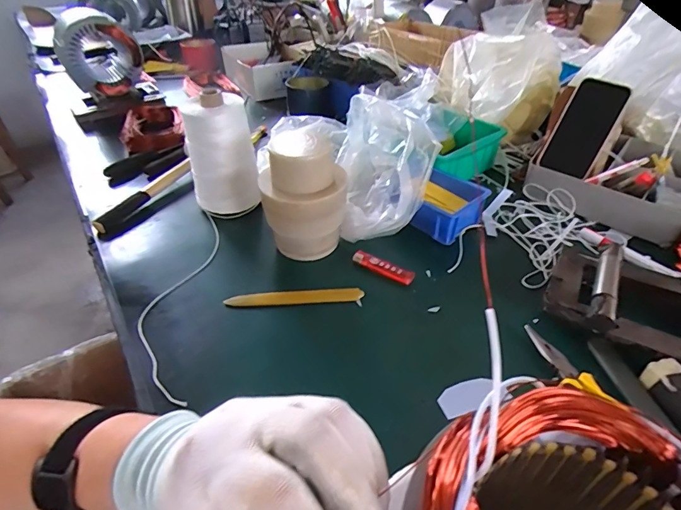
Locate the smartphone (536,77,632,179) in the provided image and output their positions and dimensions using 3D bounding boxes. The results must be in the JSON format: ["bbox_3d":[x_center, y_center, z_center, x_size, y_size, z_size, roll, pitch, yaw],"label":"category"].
[{"bbox_3d":[0.365,-0.192,0.616,0.072,0.140,0.009,31,16,30],"label":"smartphone"}]

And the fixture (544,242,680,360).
[{"bbox_3d":[0.339,0.055,0.453,0.198,0.050,0.151,21,45,24],"label":"fixture"}]

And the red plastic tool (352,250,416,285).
[{"bbox_3d":[0.056,0.017,0.537,0.083,0.016,0.018,22,46,25],"label":"red plastic tool"}]

